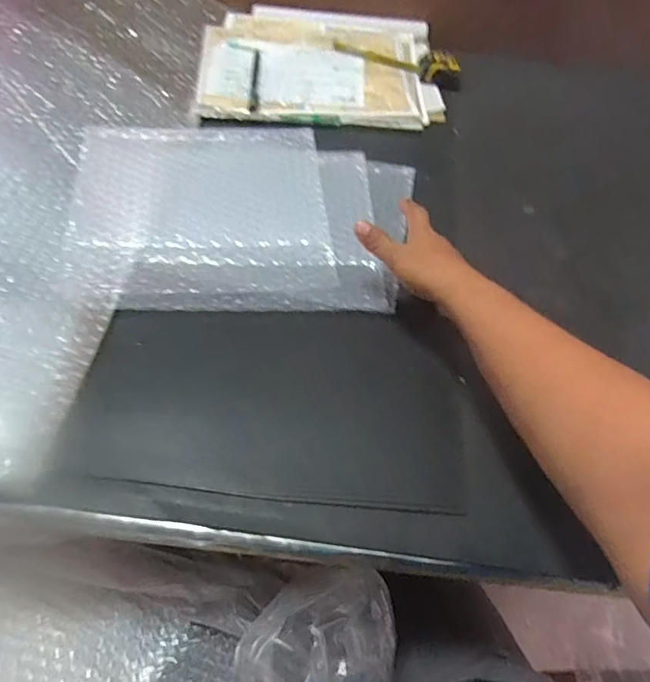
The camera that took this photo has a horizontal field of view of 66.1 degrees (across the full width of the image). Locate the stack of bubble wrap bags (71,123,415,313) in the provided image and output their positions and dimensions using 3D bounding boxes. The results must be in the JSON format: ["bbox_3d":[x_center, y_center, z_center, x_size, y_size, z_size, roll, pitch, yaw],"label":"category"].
[{"bbox_3d":[-0.082,-0.143,0.527,0.336,0.033,0.254,1,54,-4],"label":"stack of bubble wrap bags"}]

